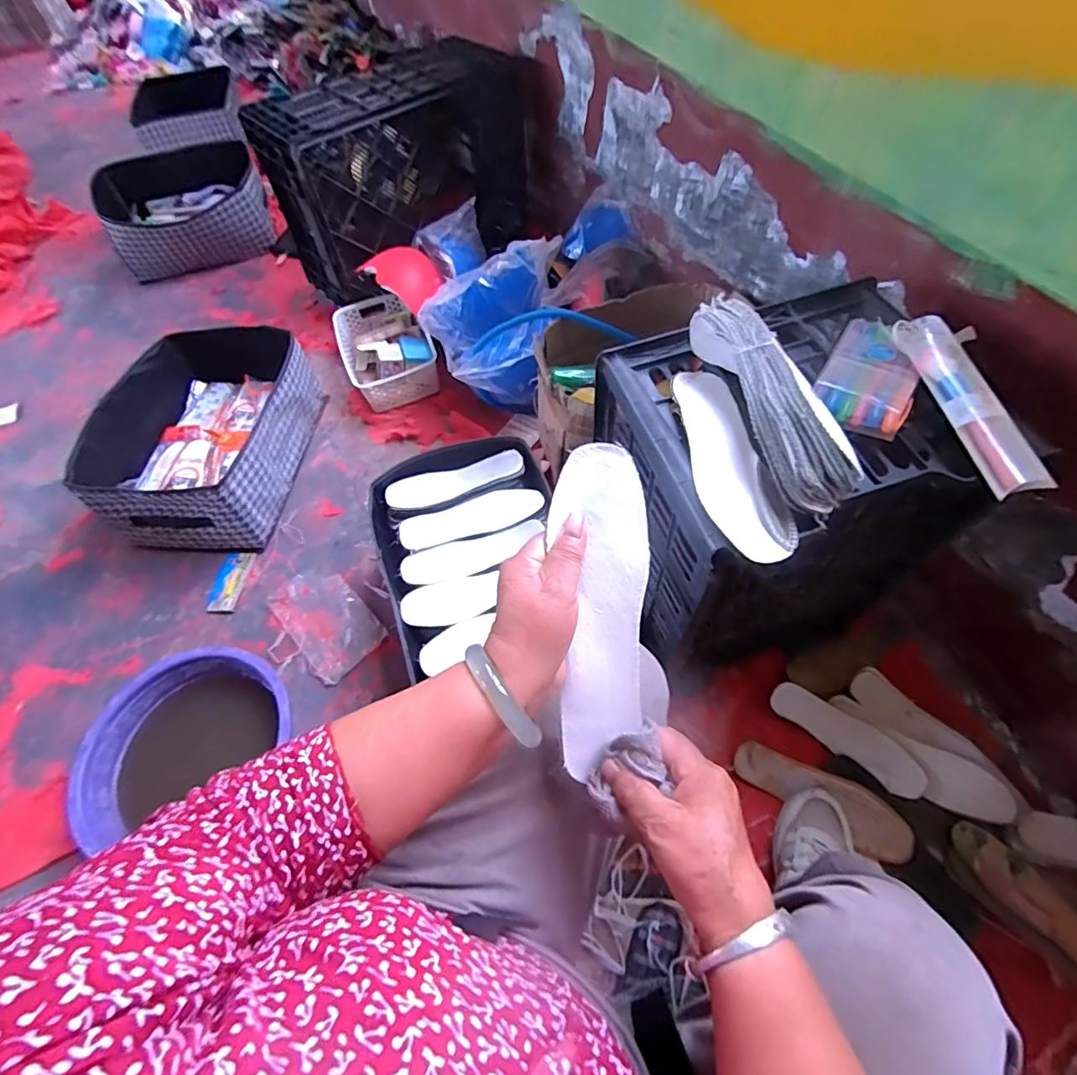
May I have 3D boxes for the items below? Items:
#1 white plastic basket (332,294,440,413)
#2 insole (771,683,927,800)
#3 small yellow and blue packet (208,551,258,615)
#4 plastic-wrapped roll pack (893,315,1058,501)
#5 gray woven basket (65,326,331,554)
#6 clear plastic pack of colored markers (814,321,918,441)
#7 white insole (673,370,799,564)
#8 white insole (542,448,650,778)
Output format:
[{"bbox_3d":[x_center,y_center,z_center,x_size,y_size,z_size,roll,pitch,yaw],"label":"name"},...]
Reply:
[{"bbox_3d":[-0.355,-0.438,1.258,0.196,0.106,0.297,-20,60,-8],"label":"white plastic basket"},{"bbox_3d":[0.438,0.282,0.766,0.209,0.013,0.059,33,95,20],"label":"insole"},{"bbox_3d":[-0.570,0.083,0.998,0.056,0.016,0.121,4,59,7],"label":"small yellow and blue packet"},{"bbox_3d":[0.386,-0.127,0.487,0.043,0.029,0.193,-12,59,-3],"label":"plastic-wrapped roll pack"},{"bbox_3d":[-0.649,-0.213,1.082,0.337,0.183,0.452,3,59,6],"label":"gray woven basket"},{"bbox_3d":[0.326,-0.161,0.527,0.081,0.021,0.132,28,65,19],"label":"clear plastic pack of colored markers"},{"bbox_3d":[0.167,-0.076,0.488,0.064,0.016,0.223,-10,59,-2],"label":"white insole"},{"bbox_3d":[0.040,0.049,0.363,0.063,0.006,0.218,2,90,5],"label":"white insole"}]

